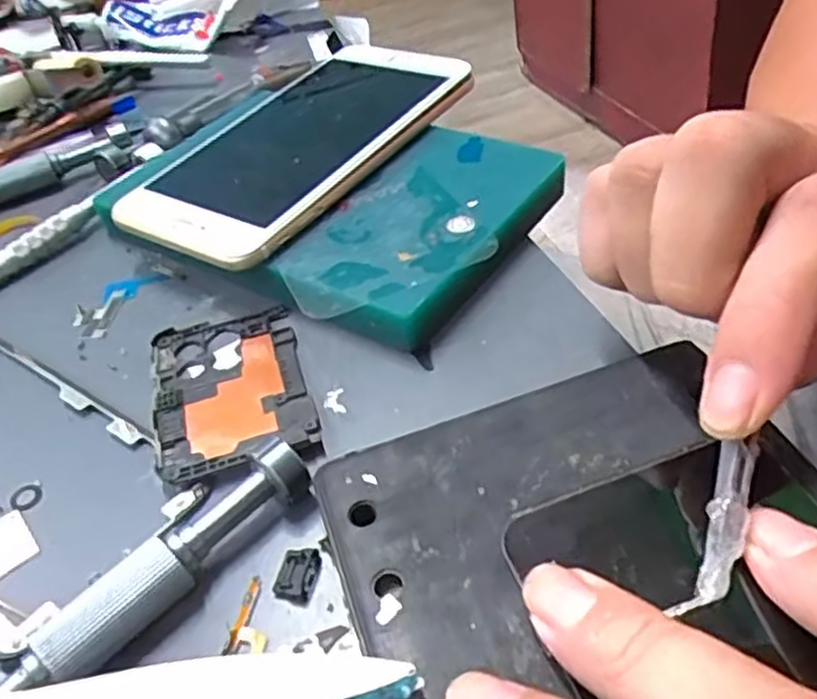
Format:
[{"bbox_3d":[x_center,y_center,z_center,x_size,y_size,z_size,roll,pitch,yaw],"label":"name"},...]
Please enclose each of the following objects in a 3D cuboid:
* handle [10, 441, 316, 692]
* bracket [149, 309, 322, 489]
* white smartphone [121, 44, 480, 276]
[{"bbox_3d":[-0.058,0.049,0.178,0.077,0.013,0.015,-37,48,-25],"label":"handle"},{"bbox_3d":[-0.057,0.011,0.233,0.046,0.004,0.068,-18,42,-7],"label":"bracket"},{"bbox_3d":[-0.045,-0.087,0.303,0.077,0.008,0.149,21,53,29],"label":"white smartphone"}]

